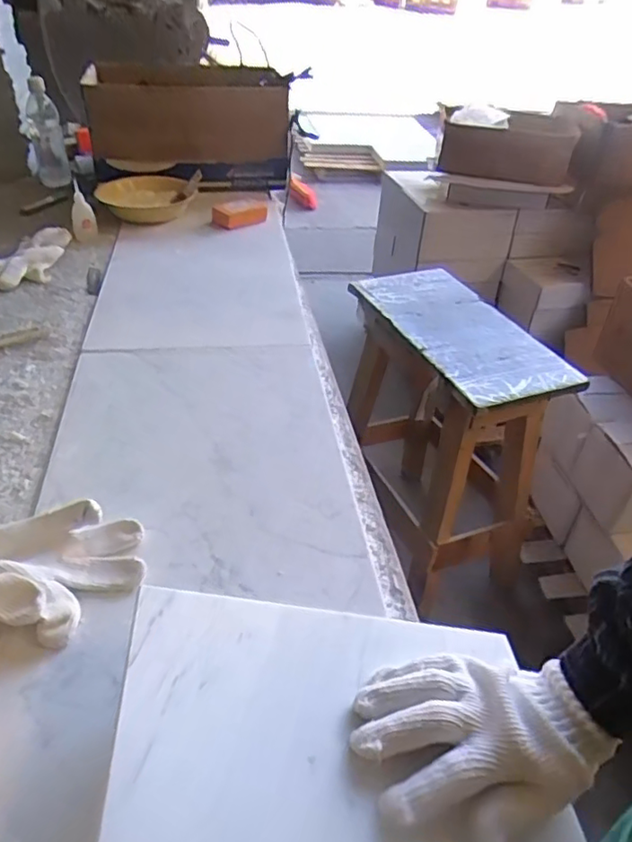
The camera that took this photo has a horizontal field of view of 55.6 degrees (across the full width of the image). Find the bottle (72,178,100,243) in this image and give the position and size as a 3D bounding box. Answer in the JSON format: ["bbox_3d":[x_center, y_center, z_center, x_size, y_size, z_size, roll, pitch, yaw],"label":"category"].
[{"bbox_3d":[-0.410,-0.368,1.051,0.040,0.104,0.028,-12,5,-17],"label":"bottle"}]

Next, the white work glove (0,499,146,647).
[{"bbox_3d":[-0.237,0.119,0.489,0.180,0.048,0.112,4,40,0],"label":"white work glove"}]

